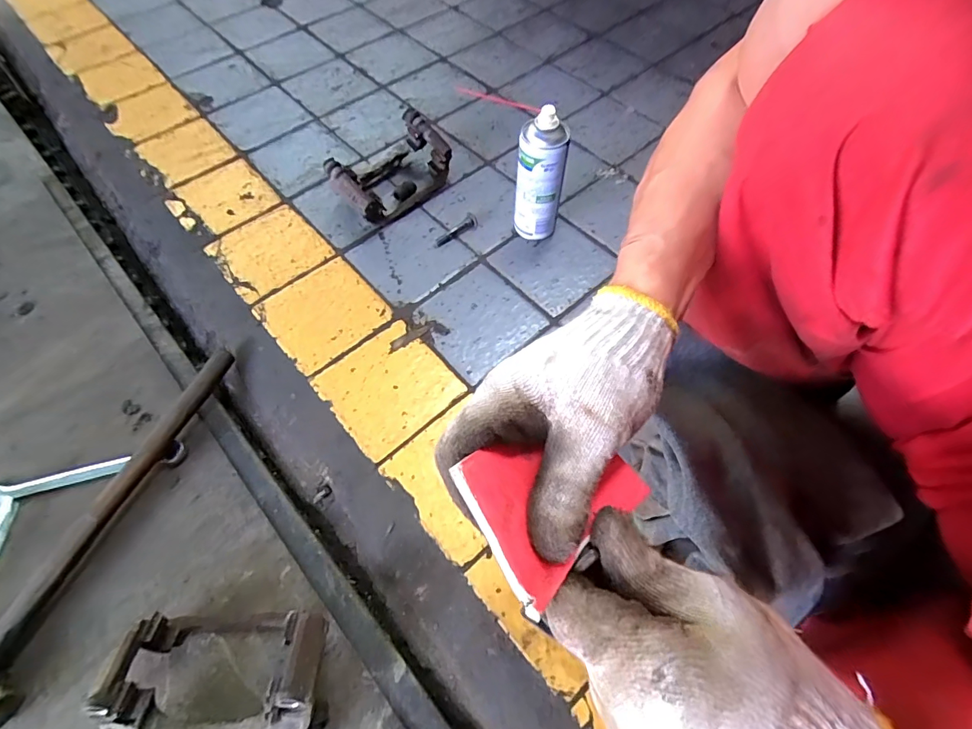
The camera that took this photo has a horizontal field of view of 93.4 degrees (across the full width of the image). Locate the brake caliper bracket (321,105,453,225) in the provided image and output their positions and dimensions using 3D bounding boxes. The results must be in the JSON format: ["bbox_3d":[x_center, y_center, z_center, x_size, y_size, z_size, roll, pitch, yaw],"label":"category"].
[{"bbox_3d":[-0.152,-0.306,0.727,0.103,0.086,0.187,37,69,19],"label":"brake caliper bracket"}]

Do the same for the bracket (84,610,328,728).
[{"bbox_3d":[-0.245,0.295,0.425,0.189,0.078,0.110,-2,62,1],"label":"bracket"}]

